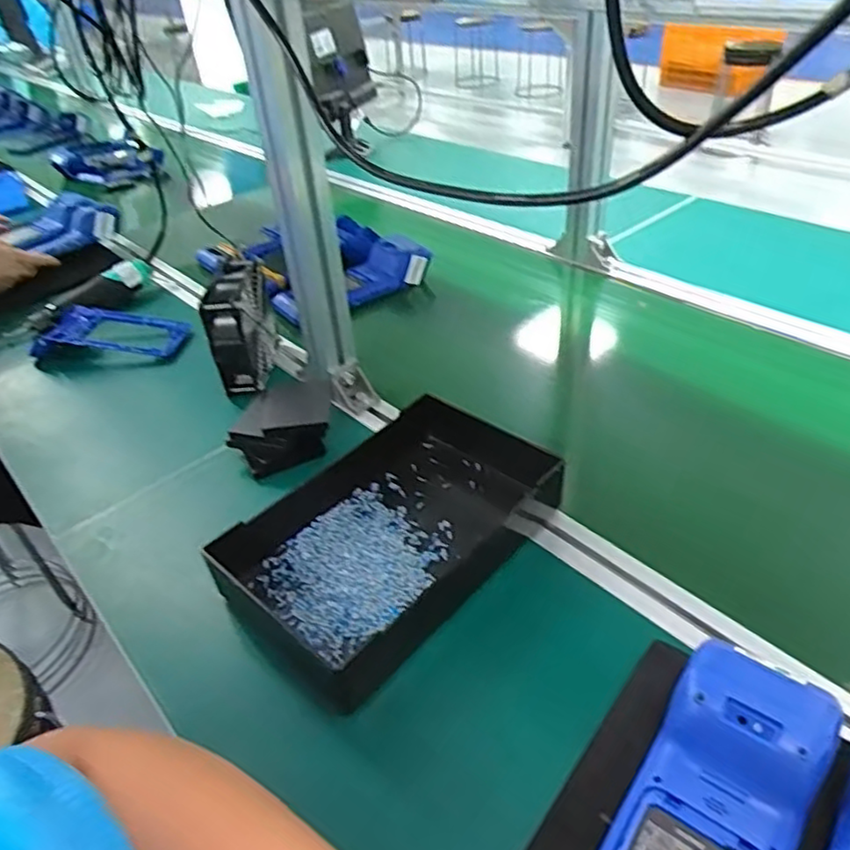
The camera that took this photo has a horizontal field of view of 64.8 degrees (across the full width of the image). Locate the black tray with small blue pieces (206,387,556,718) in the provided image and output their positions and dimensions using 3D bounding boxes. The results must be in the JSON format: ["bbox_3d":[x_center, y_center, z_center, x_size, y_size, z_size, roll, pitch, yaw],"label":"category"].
[{"bbox_3d":[-0.016,0.078,0.561,0.292,0.060,0.177,-34,46,-30],"label":"black tray with small blue pieces"}]

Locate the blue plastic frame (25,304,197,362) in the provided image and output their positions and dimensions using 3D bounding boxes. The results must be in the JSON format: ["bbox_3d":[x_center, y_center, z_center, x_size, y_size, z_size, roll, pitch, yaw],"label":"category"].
[{"bbox_3d":[-0.400,-0.116,0.865,0.178,0.024,0.088,6,45,-2],"label":"blue plastic frame"}]

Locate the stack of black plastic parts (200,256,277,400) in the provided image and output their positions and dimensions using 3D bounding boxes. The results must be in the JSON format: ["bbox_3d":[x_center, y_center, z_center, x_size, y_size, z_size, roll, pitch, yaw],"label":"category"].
[{"bbox_3d":[-0.207,-0.115,0.759,0.049,0.114,0.111,-5,38,2],"label":"stack of black plastic parts"}]

